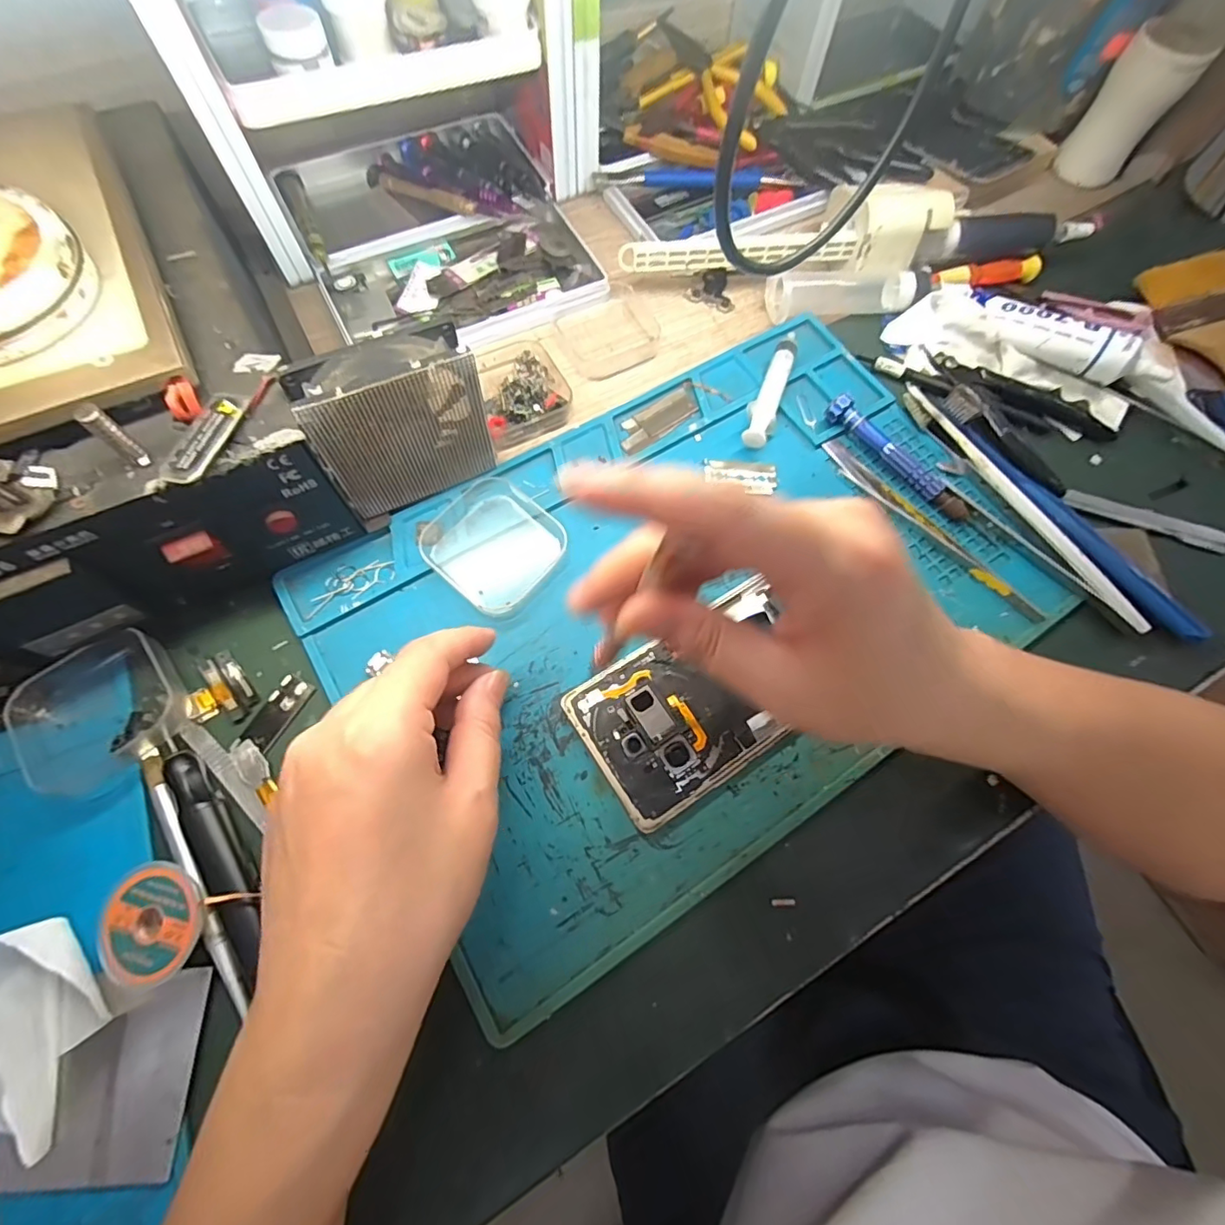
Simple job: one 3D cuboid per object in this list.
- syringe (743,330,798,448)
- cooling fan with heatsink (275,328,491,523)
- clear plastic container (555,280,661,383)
[{"bbox_3d":[0.101,-0.139,0.338,0.019,0.013,0.088,21,70,6],"label":"syringe"},{"bbox_3d":[-0.105,-0.093,0.273,0.080,0.086,0.028,-28,73,-12],"label":"cooling fan with heatsink"},{"bbox_3d":[-0.001,-0.191,0.366,0.069,0.010,0.059,-30,73,-13],"label":"clear plastic container"}]

